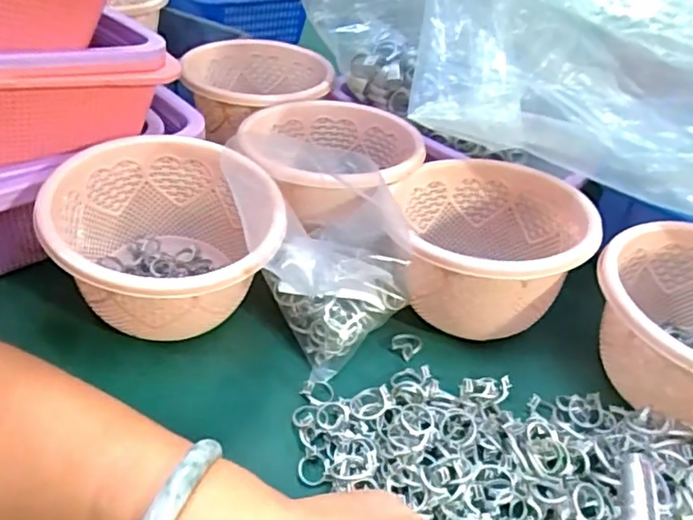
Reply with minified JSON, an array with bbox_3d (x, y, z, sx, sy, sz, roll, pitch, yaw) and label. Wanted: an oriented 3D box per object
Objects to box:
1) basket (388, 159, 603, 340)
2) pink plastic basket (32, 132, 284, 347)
[{"bbox_3d":[0.100,-0.010,0.435,0.138,0.080,0.142,4,39,-3],"label":"basket"},{"bbox_3d":[-0.117,-0.010,0.402,0.143,0.091,0.143,-5,40,-13],"label":"pink plastic basket"}]

